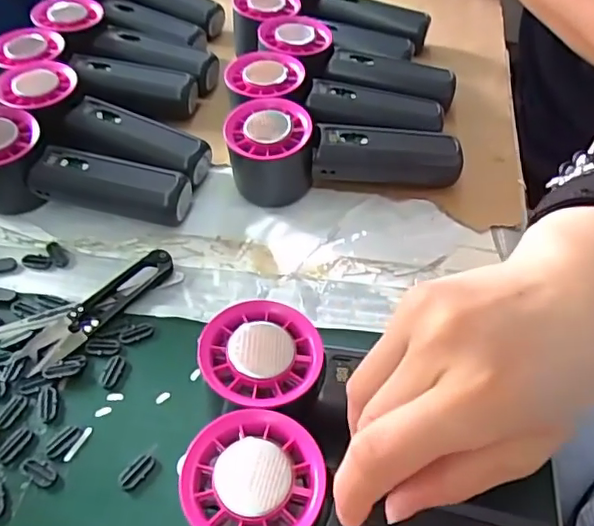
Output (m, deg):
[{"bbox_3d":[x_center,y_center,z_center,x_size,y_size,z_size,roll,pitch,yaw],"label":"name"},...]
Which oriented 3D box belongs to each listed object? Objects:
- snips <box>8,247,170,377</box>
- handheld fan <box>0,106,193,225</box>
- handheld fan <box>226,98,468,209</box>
[{"bbox_3d":[-0.122,0.025,0.341,0.031,0.011,0.102,34,58,28],"label":"snips"},{"bbox_3d":[-0.152,-0.057,0.379,0.146,0.058,0.058,13,51,15],"label":"handheld fan"},{"bbox_3d":[0.033,-0.073,0.388,0.153,0.055,0.049,-1,49,2],"label":"handheld fan"}]

